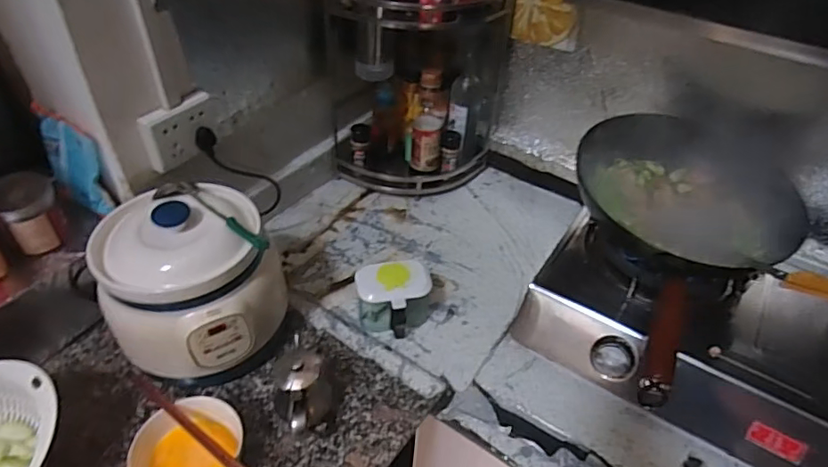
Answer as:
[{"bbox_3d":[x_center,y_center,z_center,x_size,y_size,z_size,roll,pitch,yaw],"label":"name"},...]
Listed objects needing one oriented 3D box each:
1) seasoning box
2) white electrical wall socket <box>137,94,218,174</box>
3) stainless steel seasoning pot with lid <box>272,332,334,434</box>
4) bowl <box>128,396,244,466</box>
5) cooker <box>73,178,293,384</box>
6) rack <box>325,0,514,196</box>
[{"bbox_3d":[-0.031,0.104,0.866,0.116,0.088,0.088,-3,42,-7],"label":"seasoning box"},{"bbox_3d":[-0.339,-0.153,0.805,0.023,0.082,0.121,25,46,23],"label":"white electrical wall socket"},{"bbox_3d":[-0.139,0.212,0.713,0.081,0.110,0.088,-24,48,-27],"label":"stainless steel seasoning pot with lid"},{"bbox_3d":[-0.277,0.271,0.675,0.126,0.068,0.110,-14,44,-18],"label":"bowl"},{"bbox_3d":[-0.308,0.077,0.762,0.212,0.245,0.200,2,42,-2],"label":"cooker"},{"bbox_3d":[0.012,-0.303,1.054,0.247,0.455,0.256,25,46,23],"label":"rack"}]

